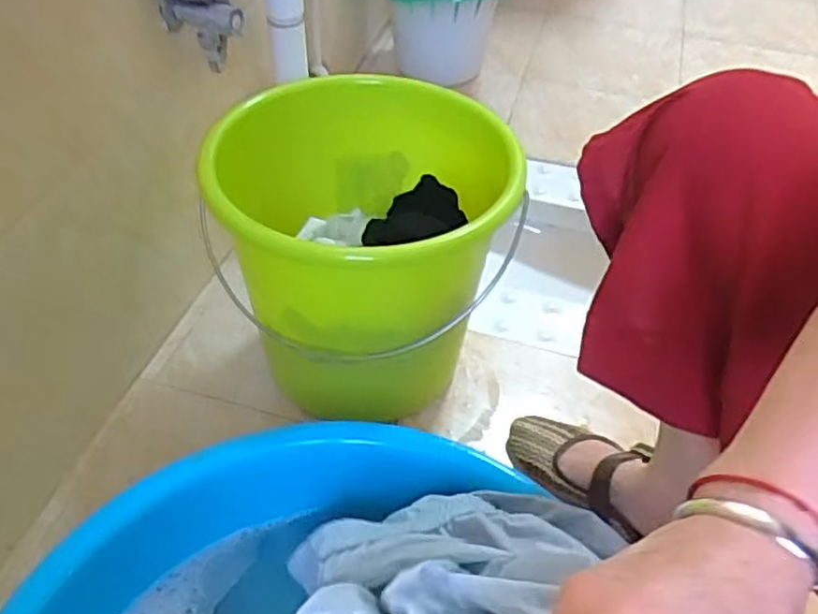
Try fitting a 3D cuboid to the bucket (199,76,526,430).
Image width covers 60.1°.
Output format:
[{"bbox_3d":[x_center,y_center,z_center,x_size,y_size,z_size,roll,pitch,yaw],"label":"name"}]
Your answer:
[{"bbox_3d":[-0.031,-0.052,0.789,0.315,0.303,0.285,-7,46,-9],"label":"bucket"}]

